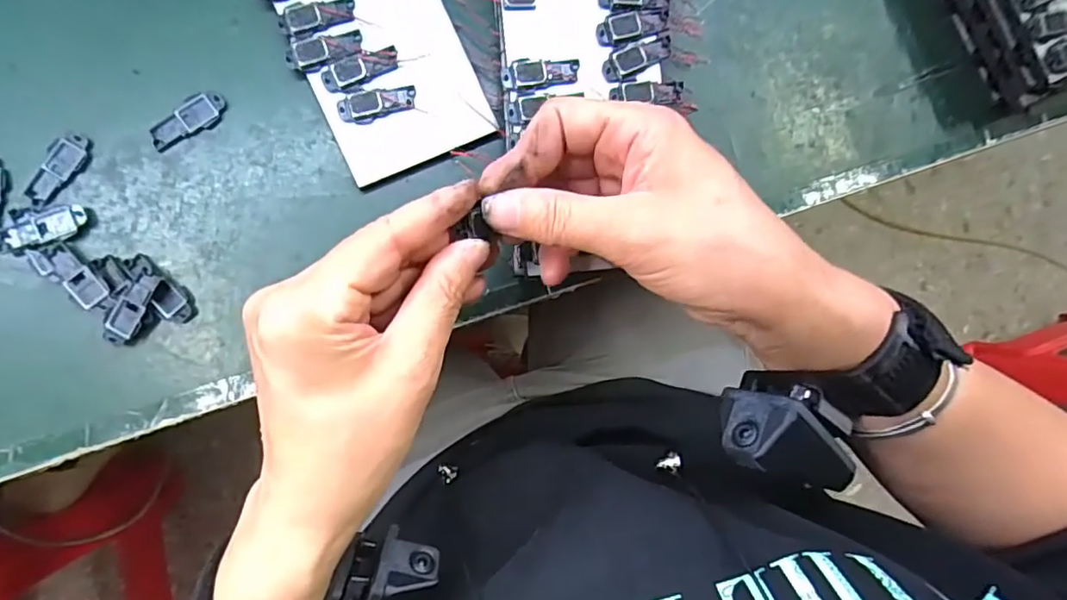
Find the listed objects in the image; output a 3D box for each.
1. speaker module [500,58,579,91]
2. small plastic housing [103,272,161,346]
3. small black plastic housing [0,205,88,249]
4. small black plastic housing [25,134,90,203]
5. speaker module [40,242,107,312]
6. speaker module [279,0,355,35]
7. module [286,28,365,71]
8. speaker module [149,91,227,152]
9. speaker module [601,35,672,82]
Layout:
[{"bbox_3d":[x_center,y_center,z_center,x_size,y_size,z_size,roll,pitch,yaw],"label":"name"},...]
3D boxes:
[{"bbox_3d":[0.004,-0.115,0.287,0.039,0.004,0.016,-4,89,-8],"label":"speaker module"},{"bbox_3d":[-0.195,0.004,0.276,0.014,0.006,0.036,29,85,-6],"label":"small plastic housing"},{"bbox_3d":[-0.235,-0.035,0.273,0.037,0.004,0.013,-22,91,-8],"label":"small black plastic housing"},{"bbox_3d":[-0.233,-0.065,0.275,0.015,0.004,0.037,35,84,-6],"label":"small black plastic housing"},{"bbox_3d":[-0.222,-0.012,0.272,0.014,0.004,0.035,-44,94,-7],"label":"speaker module"},{"bbox_3d":[-0.110,-0.146,0.289,0.037,0.004,0.014,-14,90,-8],"label":"speaker module"},{"bbox_3d":[-0.107,-0.128,0.289,0.038,0.004,0.014,-15,90,-8],"label":"module"},{"bbox_3d":[-0.175,-0.091,0.285,0.040,0.004,0.016,-36,93,-7],"label":"speaker module"},{"bbox_3d":[0.055,-0.127,0.293,0.040,0.004,0.014,-28,92,-8],"label":"speaker module"}]

